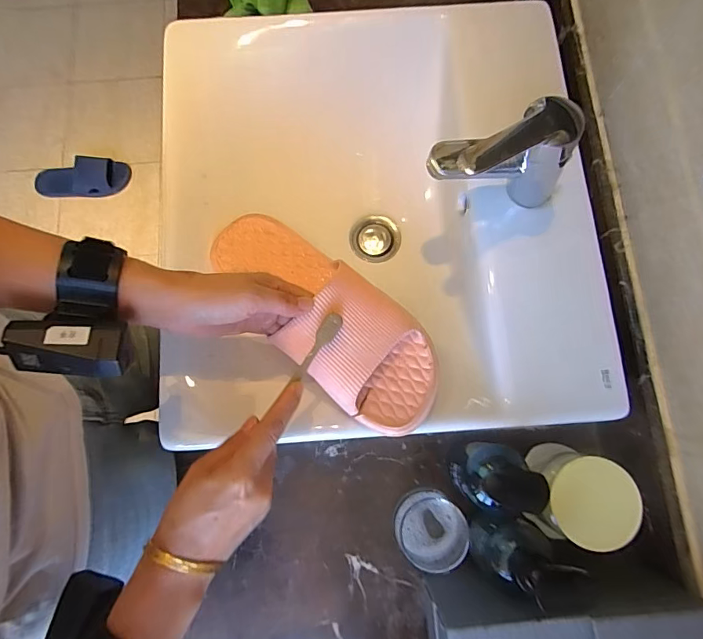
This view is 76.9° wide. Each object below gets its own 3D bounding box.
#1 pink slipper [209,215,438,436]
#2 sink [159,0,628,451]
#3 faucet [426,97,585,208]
[{"bbox_3d":[-0.029,-0.018,0.396,0.101,0.072,0.260,-41,70,-7],"label":"pink slipper"},{"bbox_3d":[0.018,-0.111,0.499,0.441,0.118,0.457,-3,78,0],"label":"sink"},{"bbox_3d":[0.135,-0.140,0.407,0.127,0.137,0.042,-4,78,0],"label":"faucet"}]

